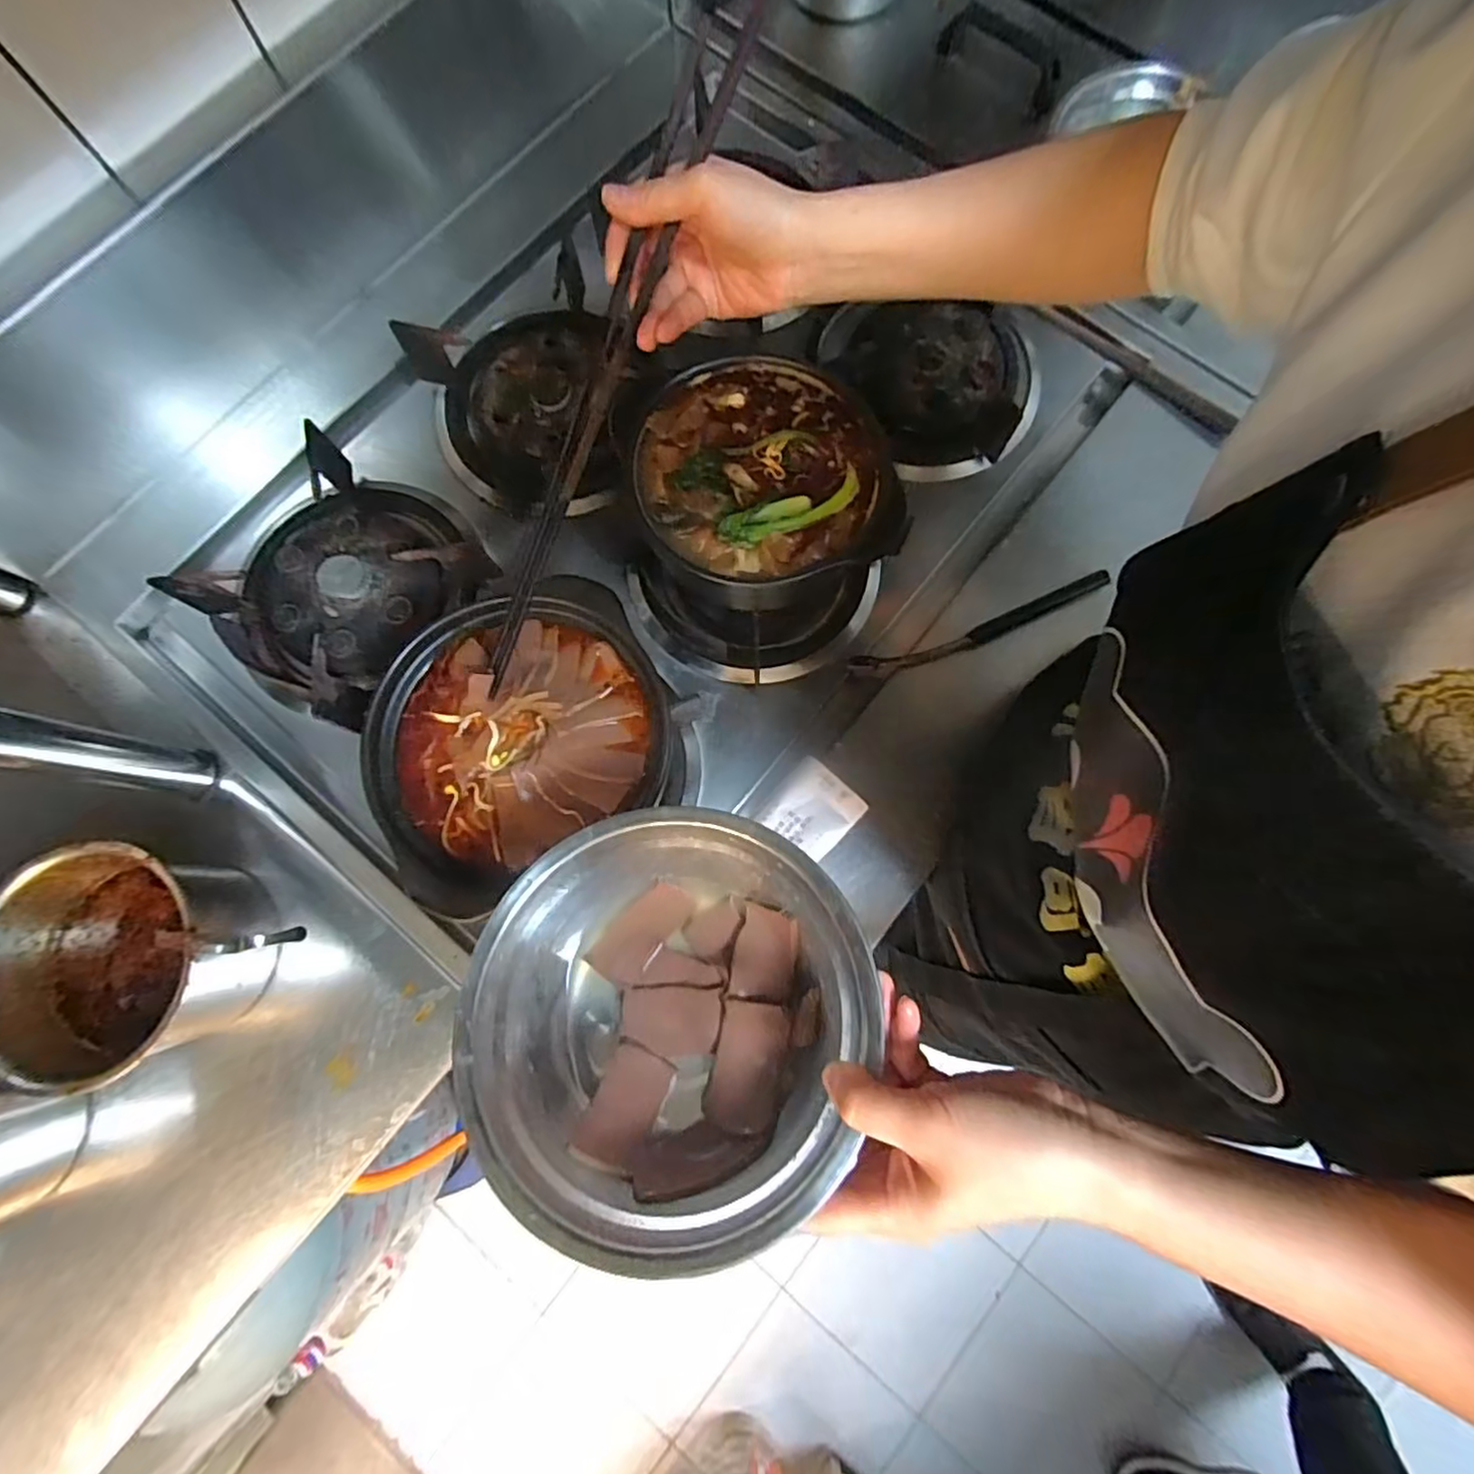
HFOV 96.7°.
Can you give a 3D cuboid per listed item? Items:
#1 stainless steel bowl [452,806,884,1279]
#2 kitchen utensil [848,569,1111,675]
[{"bbox_3d":[-0.032,0.131,0.323,0.187,0.085,0.181,3,78,1],"label":"stainless steel bowl"},{"bbox_3d":[0.209,-0.093,0.560,0.233,0.011,0.025,-19,79,-4],"label":"kitchen utensil"}]

